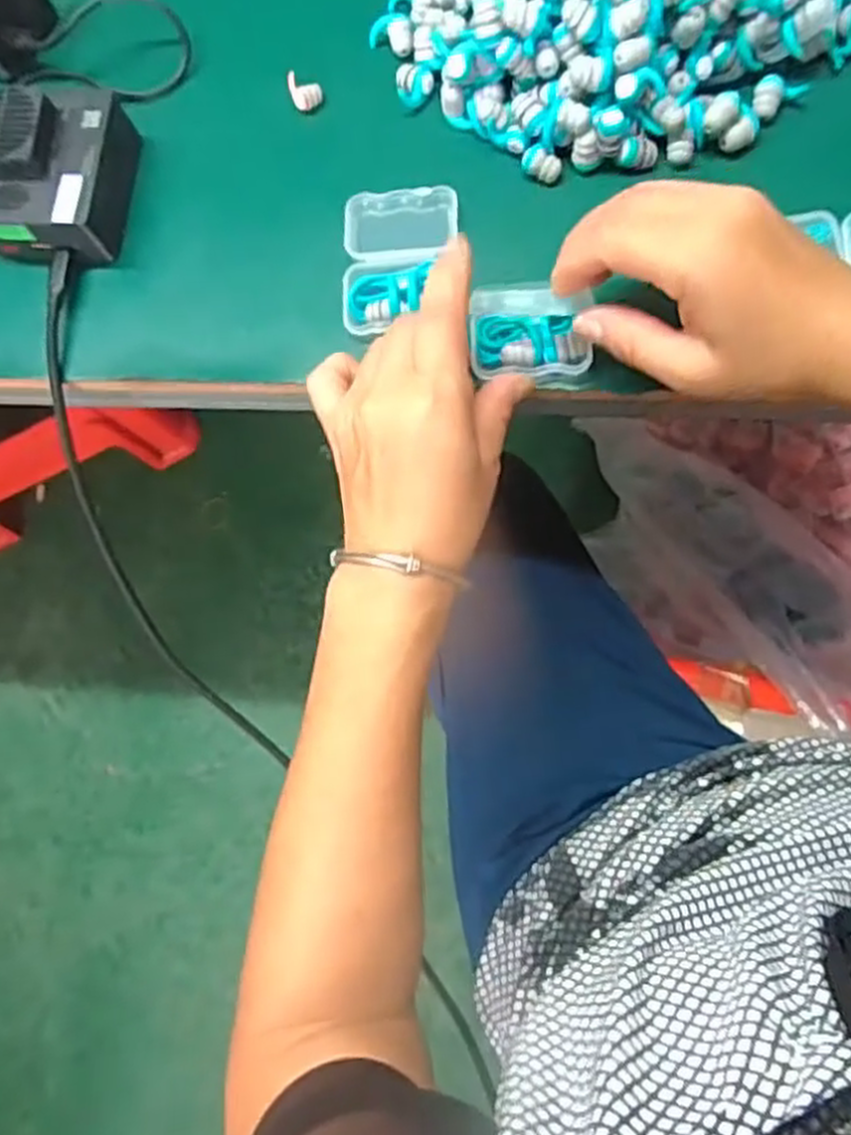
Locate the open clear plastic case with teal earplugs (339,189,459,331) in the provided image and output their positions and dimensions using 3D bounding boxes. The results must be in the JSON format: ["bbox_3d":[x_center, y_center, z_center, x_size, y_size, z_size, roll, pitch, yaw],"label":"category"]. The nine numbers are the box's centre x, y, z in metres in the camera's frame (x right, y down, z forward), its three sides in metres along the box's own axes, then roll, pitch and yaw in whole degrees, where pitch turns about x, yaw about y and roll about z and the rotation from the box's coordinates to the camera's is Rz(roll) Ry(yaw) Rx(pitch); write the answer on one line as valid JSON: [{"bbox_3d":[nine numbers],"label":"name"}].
[{"bbox_3d":[-0.013,-0.151,0.387,0.055,0.010,0.075,-2,71,6],"label":"open clear plastic case with teal earplugs"}]

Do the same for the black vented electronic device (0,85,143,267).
[{"bbox_3d":[-0.192,-0.203,0.405,0.069,0.053,0.084,8,80,9],"label":"black vented electronic device"}]

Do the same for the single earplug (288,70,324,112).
[{"bbox_3d":[-0.064,-0.253,0.416,0.016,0.011,0.022,-22,77,2],"label":"single earplug"}]

